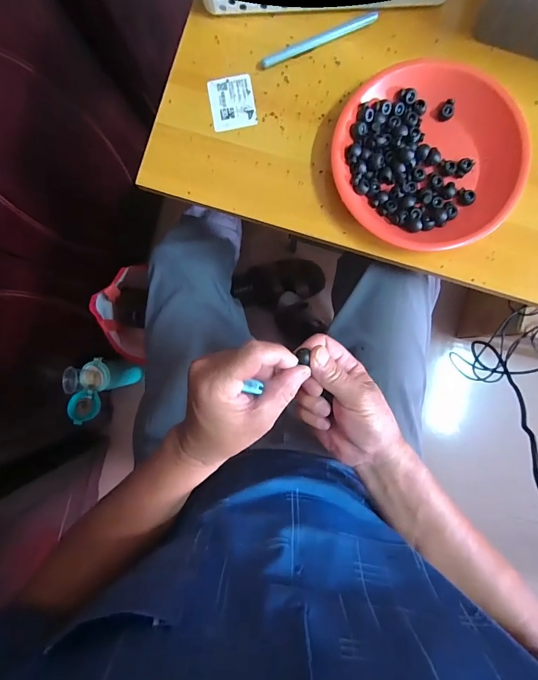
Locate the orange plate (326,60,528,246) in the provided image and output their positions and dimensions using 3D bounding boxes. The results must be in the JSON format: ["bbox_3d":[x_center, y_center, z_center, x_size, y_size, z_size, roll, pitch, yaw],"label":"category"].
[{"bbox_3d":[0.165,-0.192,0.365,0.176,0.029,0.193,0,89,3],"label":"orange plate"}]

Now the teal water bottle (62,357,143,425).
[{"bbox_3d":[-0.357,0.098,0.727,0.086,0.163,0.121,31,90,3],"label":"teal water bottle"}]

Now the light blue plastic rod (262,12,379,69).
[{"bbox_3d":[0.055,-0.329,0.378,0.133,0.008,0.010,-21,88,2],"label":"light blue plastic rod"}]

